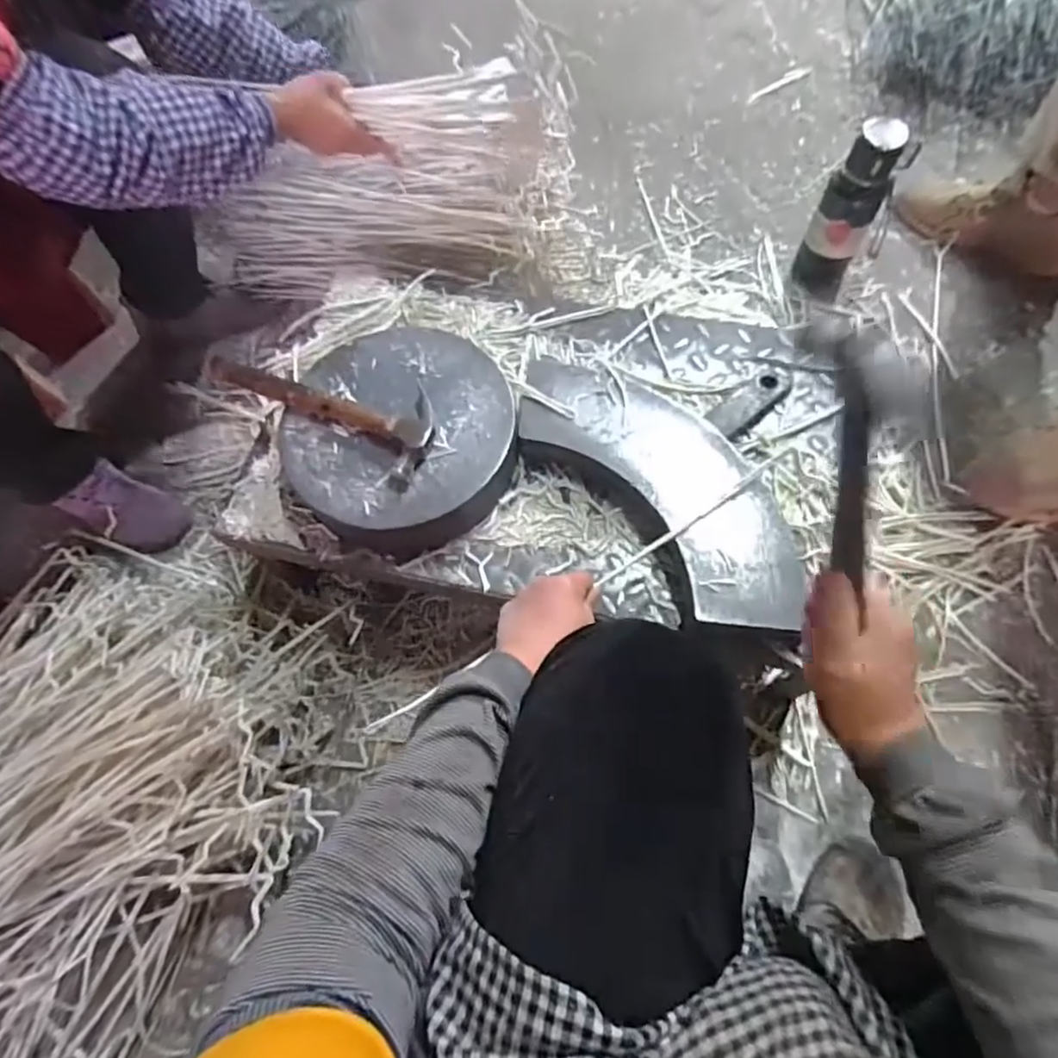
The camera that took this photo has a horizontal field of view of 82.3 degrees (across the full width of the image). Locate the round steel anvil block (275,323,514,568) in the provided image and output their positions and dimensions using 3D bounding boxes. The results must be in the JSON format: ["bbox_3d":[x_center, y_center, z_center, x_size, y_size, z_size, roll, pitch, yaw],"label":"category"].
[{"bbox_3d":[-0.142,-0.102,0.683,0.242,0.069,0.247,-1,66,2],"label":"round steel anvil block"}]

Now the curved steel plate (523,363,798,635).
[{"bbox_3d":[0.133,-0.057,0.656,0.166,0.047,0.383,-39,70,-13],"label":"curved steel plate"}]

